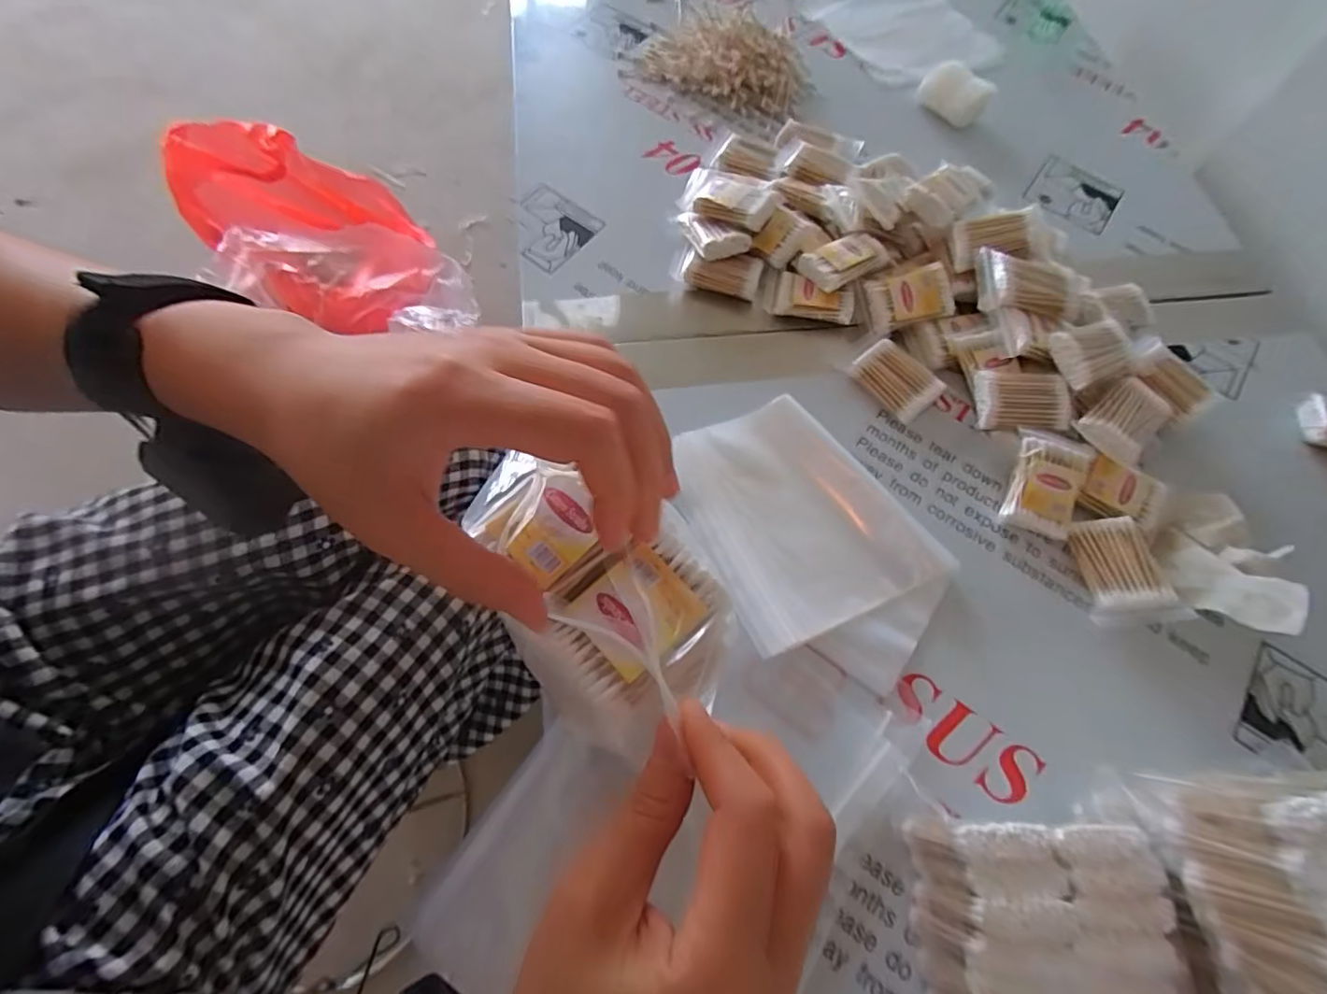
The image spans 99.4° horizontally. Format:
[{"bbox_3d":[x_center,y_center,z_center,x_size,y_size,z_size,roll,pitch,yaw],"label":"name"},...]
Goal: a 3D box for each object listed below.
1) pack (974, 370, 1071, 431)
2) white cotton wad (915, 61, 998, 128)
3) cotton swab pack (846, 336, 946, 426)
[{"bbox_3d":[0.312,-0.084,0.488,0.079,0.012,0.053,3,67,-1],"label":"pack"},{"bbox_3d":[0.349,-0.486,0.677,0.047,0.041,0.085,-42,75,-18],"label":"white cotton wad"},{"bbox_3d":[0.214,-0.109,0.516,0.049,0.018,0.075,-36,73,-16],"label":"cotton swab pack"}]

